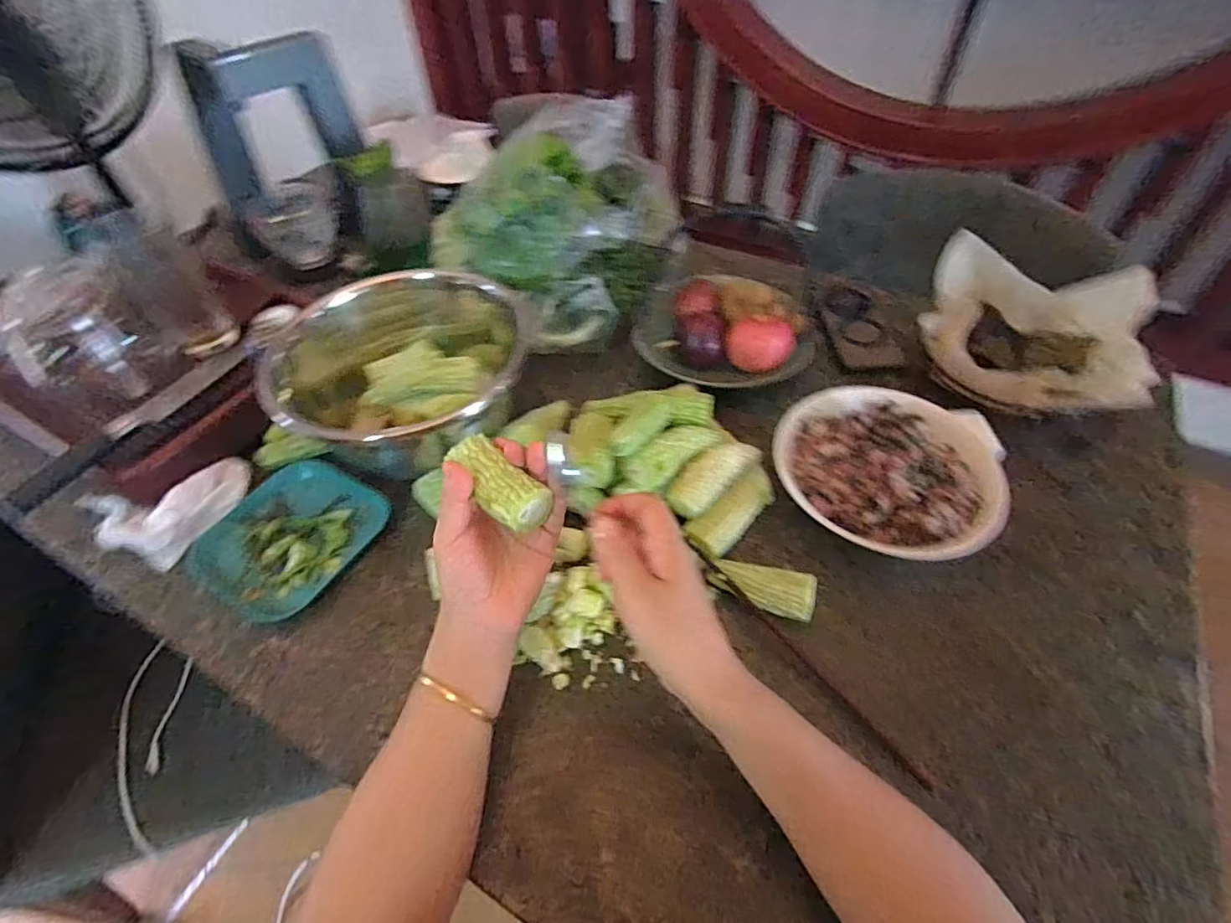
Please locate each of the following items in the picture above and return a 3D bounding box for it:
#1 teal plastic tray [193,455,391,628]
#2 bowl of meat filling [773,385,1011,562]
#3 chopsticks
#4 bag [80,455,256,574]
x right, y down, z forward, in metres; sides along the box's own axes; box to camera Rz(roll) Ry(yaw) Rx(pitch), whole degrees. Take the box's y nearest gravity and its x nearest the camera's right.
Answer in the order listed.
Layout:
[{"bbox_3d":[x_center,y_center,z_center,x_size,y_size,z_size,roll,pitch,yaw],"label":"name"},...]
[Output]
[{"bbox_3d":[-0.312,0.070,0.529,0.145,0.013,0.152,27,56,22],"label":"teal plastic tray"},{"bbox_3d":[0.259,0.007,0.509,0.213,0.079,0.174,8,51,9],"label":"bowl of meat filling"},{"bbox_3d":[0.145,0.149,0.438,0.010,0.014,0.241,-33,57,-23],"label":"chopsticks"},{"bbox_3d":[-0.448,0.032,0.548,0.130,0.023,0.125,22,55,18],"label":"bag"}]

